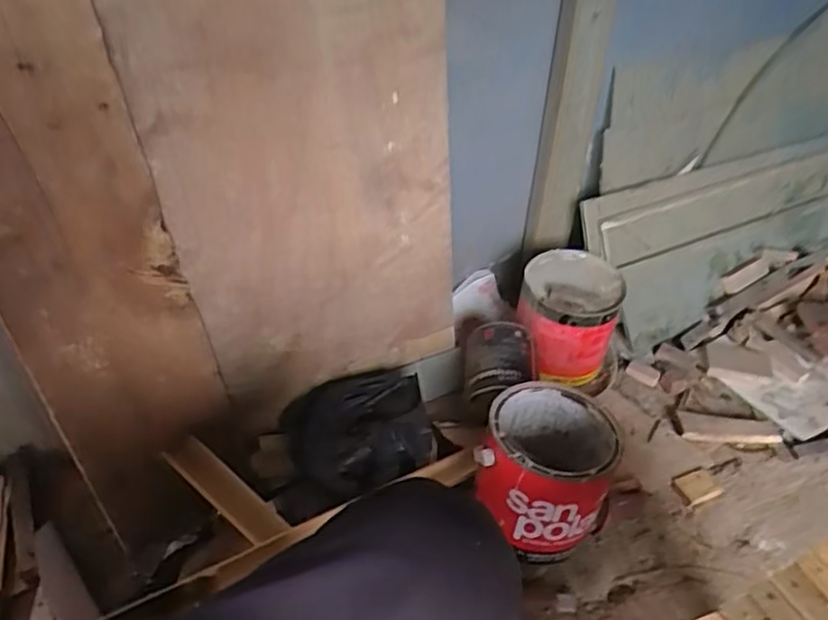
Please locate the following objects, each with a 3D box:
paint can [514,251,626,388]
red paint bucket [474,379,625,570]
[{"bbox_3d":[0.239,0.014,1.030,0.151,0.147,0.167,10,39,9],"label":"paint can"},{"bbox_3d":[0.158,0.203,0.793,0.150,0.177,0.170,17,40,17],"label":"red paint bucket"}]

